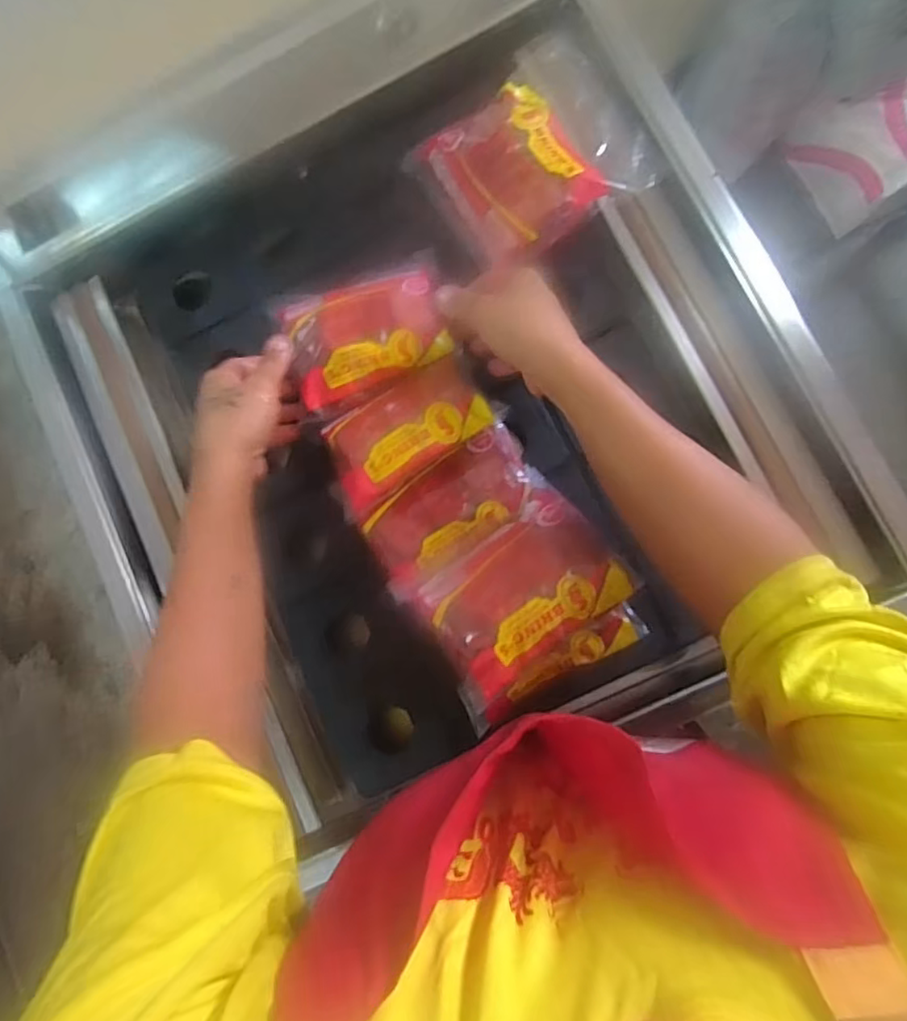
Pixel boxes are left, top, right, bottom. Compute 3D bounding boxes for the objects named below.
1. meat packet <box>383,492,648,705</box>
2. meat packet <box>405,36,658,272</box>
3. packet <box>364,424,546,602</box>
[{"bbox_3d":[0.041,0.049,0.420,0.132,0.025,0.104,-35,52,-6],"label":"meat packet"},{"bbox_3d":[0.059,-0.282,0.470,0.156,0.032,0.141,-34,82,3],"label":"meat packet"},{"bbox_3d":[-0.002,-0.002,0.460,0.138,0.023,0.070,-39,82,3],"label":"packet"}]

